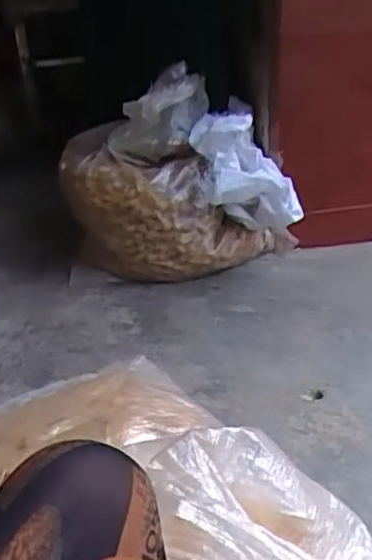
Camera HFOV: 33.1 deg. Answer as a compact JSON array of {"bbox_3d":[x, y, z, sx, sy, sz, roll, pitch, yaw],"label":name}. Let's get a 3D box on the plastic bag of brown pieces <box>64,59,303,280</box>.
[{"bbox_3d":[-0.021,-0.220,1.442,0.498,0.391,0.323,-7,30,-9],"label":"plastic bag of brown pieces"}]

